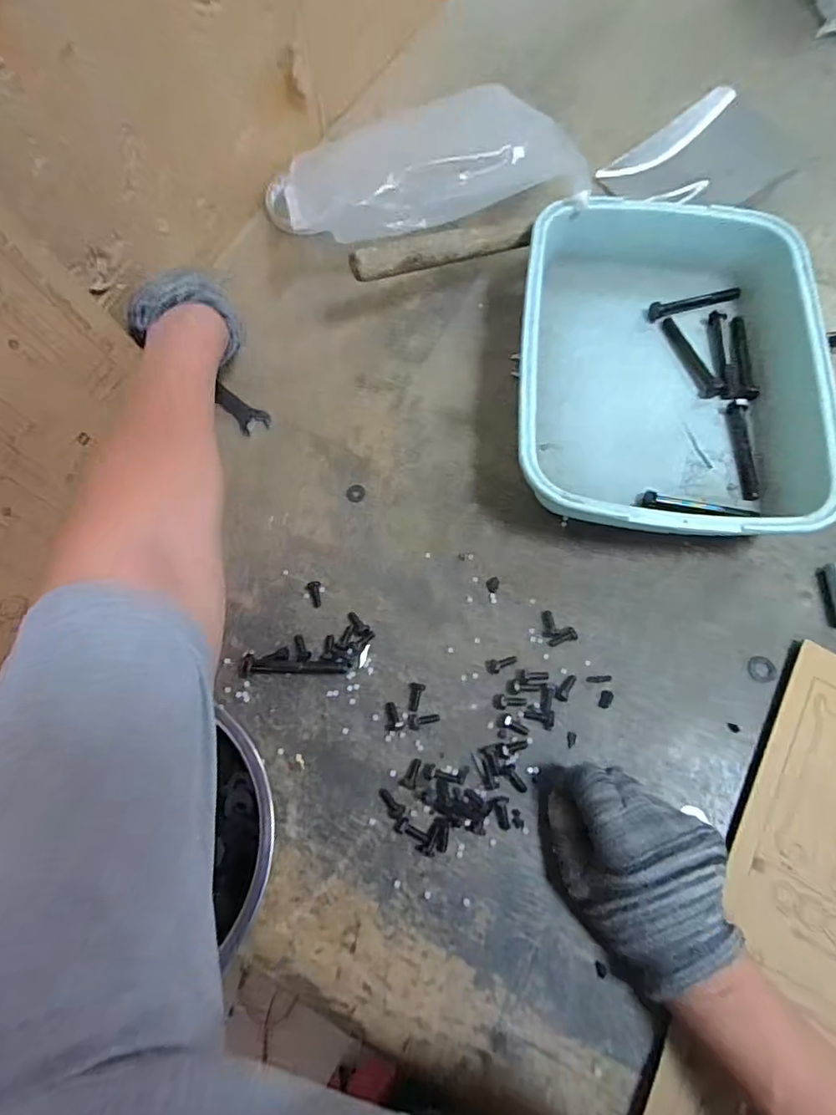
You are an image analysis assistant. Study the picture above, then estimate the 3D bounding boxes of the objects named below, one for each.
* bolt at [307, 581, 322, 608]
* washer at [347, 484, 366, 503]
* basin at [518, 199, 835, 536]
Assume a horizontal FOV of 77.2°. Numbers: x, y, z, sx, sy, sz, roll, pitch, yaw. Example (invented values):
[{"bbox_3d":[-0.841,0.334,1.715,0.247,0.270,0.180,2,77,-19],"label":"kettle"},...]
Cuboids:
[{"bbox_3d":[-0.079,0.028,0.406,0.011,0.008,0.021,-22,72,-7],"label":"bolt"},{"bbox_3d":[-0.052,-0.054,0.439,0.015,0.004,0.016,0,70,0],"label":"washer"},{"bbox_3d":[0.204,-0.155,0.443,0.240,0.064,0.311,8,71,3],"label":"basin"}]

